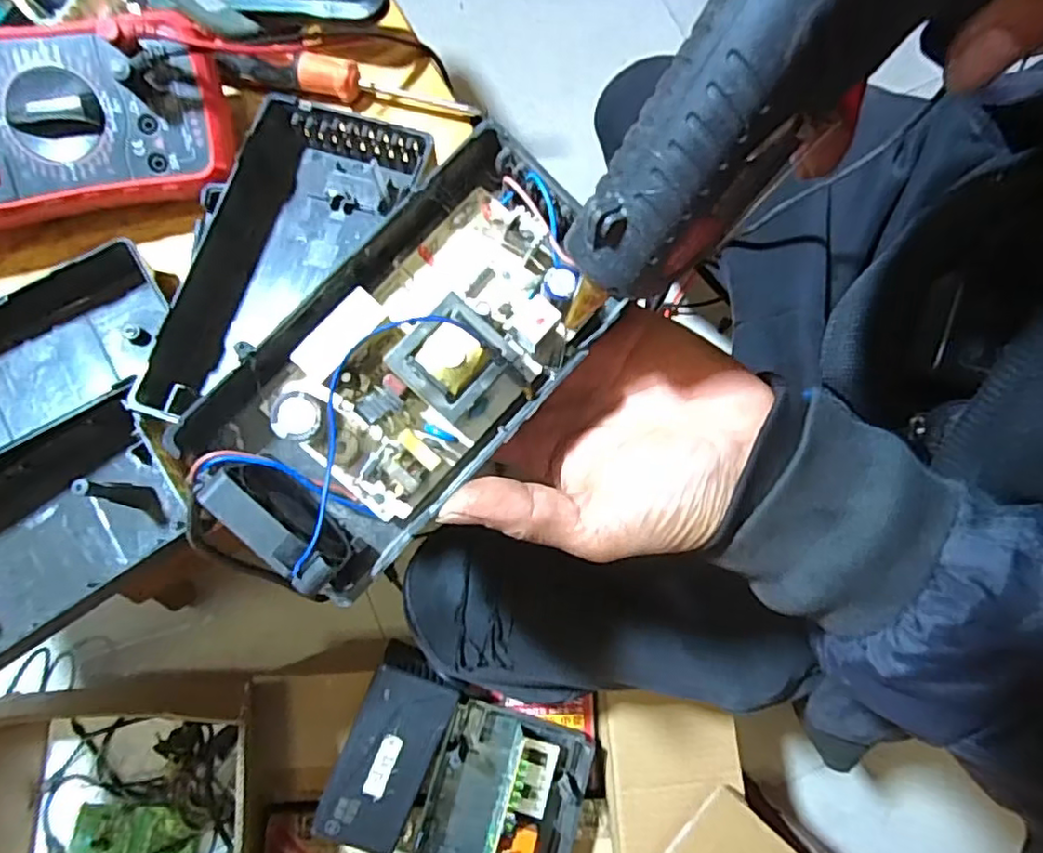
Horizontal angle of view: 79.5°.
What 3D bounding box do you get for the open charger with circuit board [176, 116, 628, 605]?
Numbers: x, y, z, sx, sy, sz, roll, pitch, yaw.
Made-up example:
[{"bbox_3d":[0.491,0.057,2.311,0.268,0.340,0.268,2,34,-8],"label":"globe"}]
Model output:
[{"bbox_3d":[-0.040,-0.025,0.234,0.168,0.052,0.092,-44,81,-7],"label":"open charger with circuit board"}]

